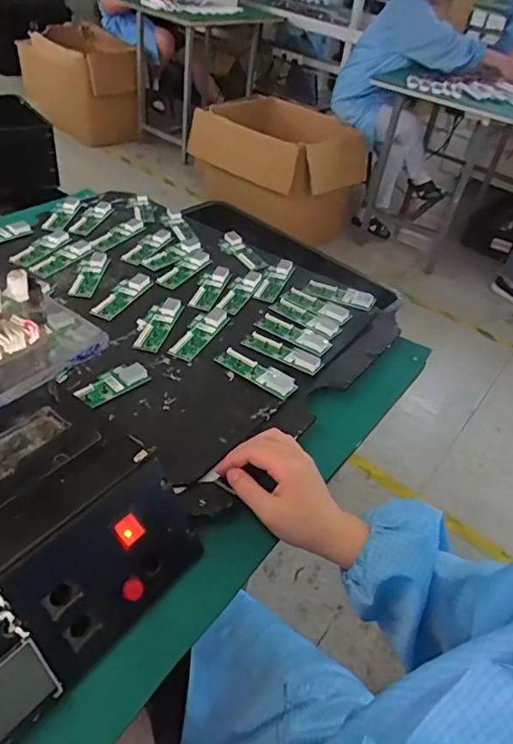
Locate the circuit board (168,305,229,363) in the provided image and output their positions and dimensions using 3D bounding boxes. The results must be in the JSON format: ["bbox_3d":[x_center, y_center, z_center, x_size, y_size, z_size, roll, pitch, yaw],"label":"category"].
[{"bbox_3d":[-0.070,-0.050,0.640,0.039,0.007,0.107,22,43,14],"label":"circuit board"}]

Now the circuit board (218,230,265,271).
[{"bbox_3d":[-0.021,-0.189,0.797,0.036,0.020,0.100,-23,51,-32],"label":"circuit board"}]

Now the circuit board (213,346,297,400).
[{"bbox_3d":[0.001,-0.001,0.592,0.099,0.007,0.034,32,46,23],"label":"circuit board"}]

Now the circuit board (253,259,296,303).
[{"bbox_3d":[0.026,-0.136,0.744,0.034,0.014,0.093,20,43,12],"label":"circuit board"}]

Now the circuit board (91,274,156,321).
[{"bbox_3d":[-0.178,-0.102,0.681,0.039,0.008,0.106,20,43,12],"label":"circuit board"}]

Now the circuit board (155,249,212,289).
[{"bbox_3d":[-0.102,-0.152,0.753,0.037,0.007,0.113,25,44,17],"label":"circuit board"}]

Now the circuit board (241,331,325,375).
[{"bbox_3d":[0.032,-0.025,0.623,0.100,0.005,0.032,28,45,20],"label":"circuit board"}]

